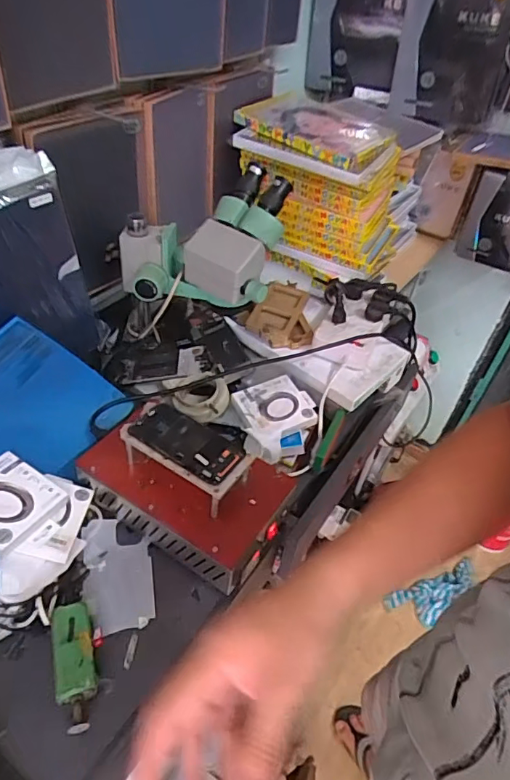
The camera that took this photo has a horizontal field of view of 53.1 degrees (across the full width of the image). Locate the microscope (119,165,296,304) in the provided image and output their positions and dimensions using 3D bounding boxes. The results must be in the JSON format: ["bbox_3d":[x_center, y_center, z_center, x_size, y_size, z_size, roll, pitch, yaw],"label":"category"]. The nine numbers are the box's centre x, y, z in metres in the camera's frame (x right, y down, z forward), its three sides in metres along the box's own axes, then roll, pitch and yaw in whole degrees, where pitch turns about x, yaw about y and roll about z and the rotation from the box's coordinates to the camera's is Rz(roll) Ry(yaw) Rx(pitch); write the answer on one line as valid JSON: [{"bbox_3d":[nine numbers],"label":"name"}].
[{"bbox_3d":[-0.078,-0.231,0.838,0.266,0.183,0.159,-8,45,-16],"label":"microscope"}]

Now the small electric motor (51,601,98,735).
[{"bbox_3d":[-0.201,0.299,0.566,0.042,0.032,0.137,-8,39,-18],"label":"small electric motor"}]

